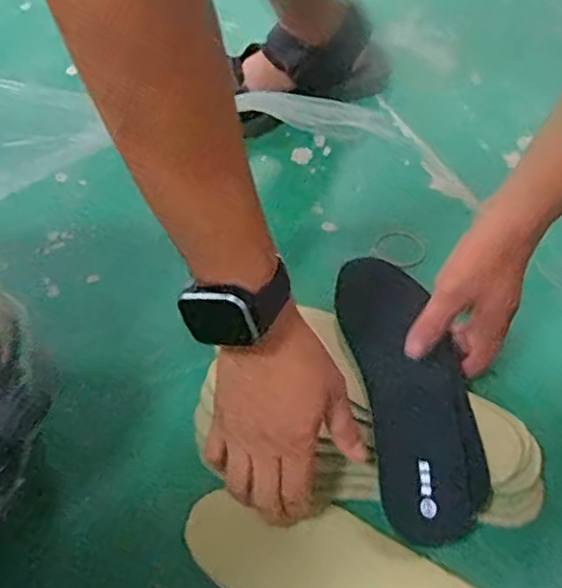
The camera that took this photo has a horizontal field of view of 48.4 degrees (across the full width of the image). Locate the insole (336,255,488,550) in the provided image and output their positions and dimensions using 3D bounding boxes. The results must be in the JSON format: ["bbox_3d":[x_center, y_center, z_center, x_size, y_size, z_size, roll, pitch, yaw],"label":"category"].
[{"bbox_3d":[0.098,0.069,0.476,0.077,0.017,0.221,-9,59,-5],"label":"insole"}]

